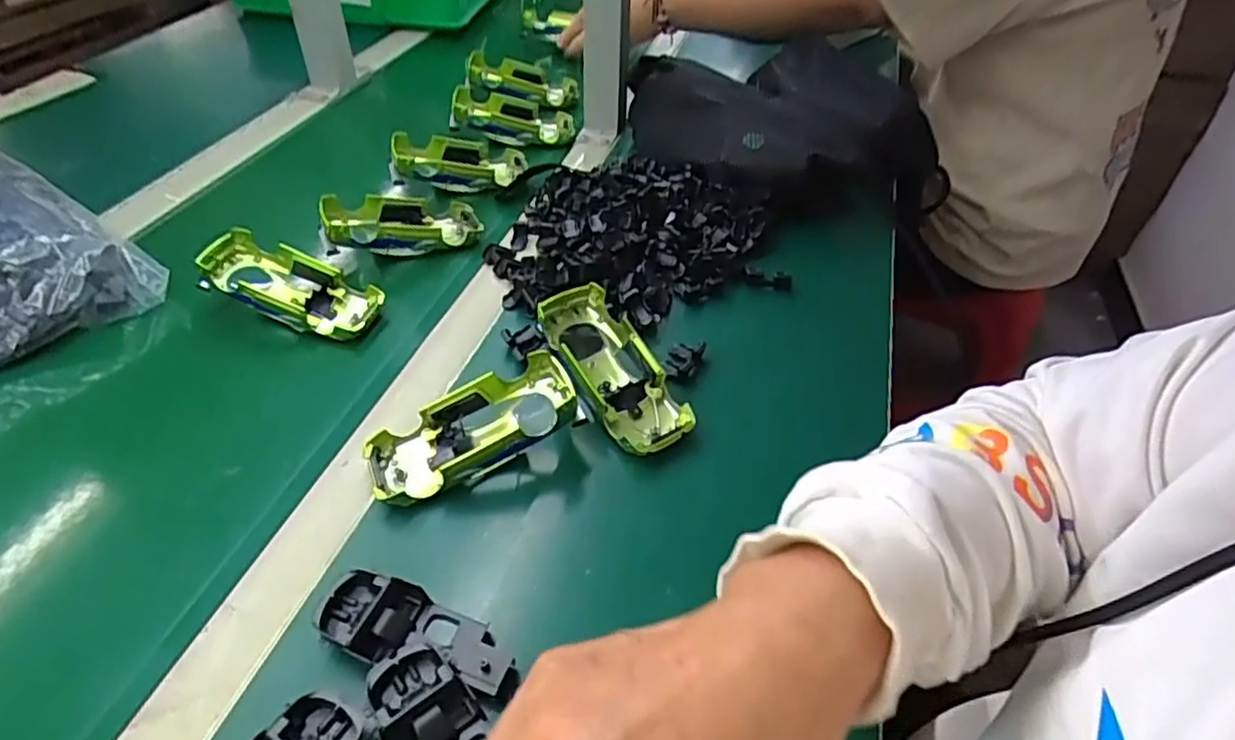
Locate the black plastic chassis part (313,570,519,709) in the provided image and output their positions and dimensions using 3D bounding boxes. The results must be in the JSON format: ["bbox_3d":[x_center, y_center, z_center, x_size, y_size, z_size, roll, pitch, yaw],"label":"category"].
[{"bbox_3d":[-0.099,0.131,0.351,0.103,0.016,0.038,14,45,11],"label":"black plastic chassis part"}]

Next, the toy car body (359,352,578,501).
[{"bbox_3d":[-0.088,0.041,0.438,0.133,0.040,0.065,-28,50,-11],"label":"toy car body"}]

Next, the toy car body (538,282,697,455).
[{"bbox_3d":[-0.004,0.003,0.484,0.067,0.045,0.132,-19,62,-22],"label":"toy car body"}]

